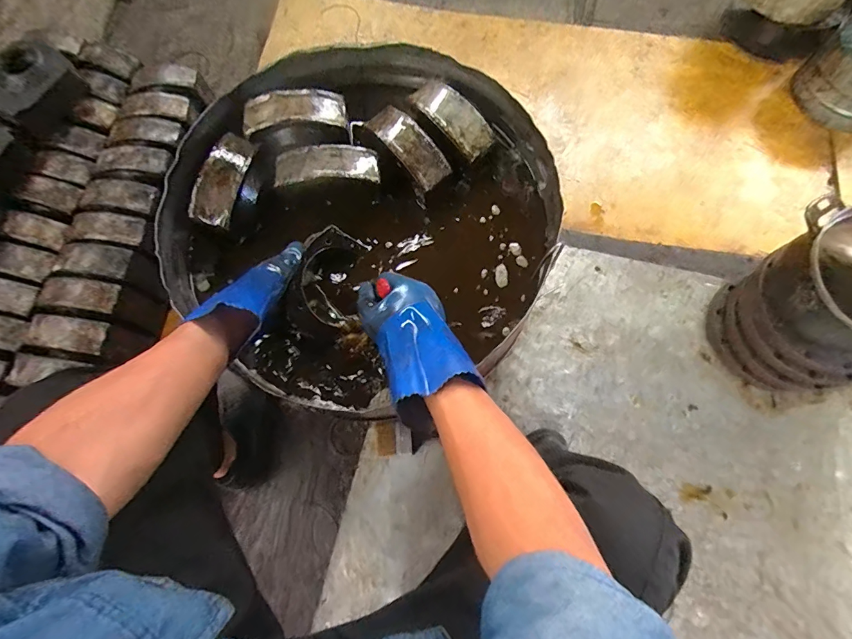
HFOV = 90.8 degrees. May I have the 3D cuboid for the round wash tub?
[{"bbox_3d":[-0.090,-0.156,0.664,0.523,0.146,0.551,13,74,5],"label":"round wash tub"}]

